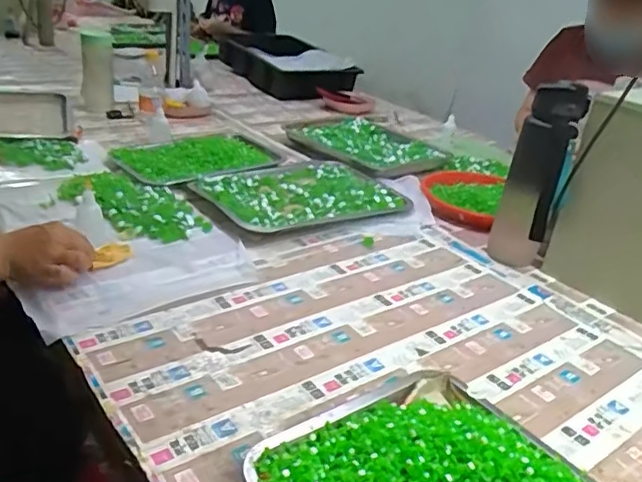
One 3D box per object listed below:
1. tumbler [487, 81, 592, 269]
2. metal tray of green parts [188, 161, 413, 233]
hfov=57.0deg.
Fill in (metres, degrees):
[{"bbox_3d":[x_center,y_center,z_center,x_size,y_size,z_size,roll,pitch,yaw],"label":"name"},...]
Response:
[{"bbox_3d":[0.313,-0.085,0.866,0.084,0.270,0.068,13,26,15],"label":"tumbler"},{"bbox_3d":[-0.031,-0.092,1.063,0.326,0.026,0.272,-10,29,-30],"label":"metal tray of green parts"}]

